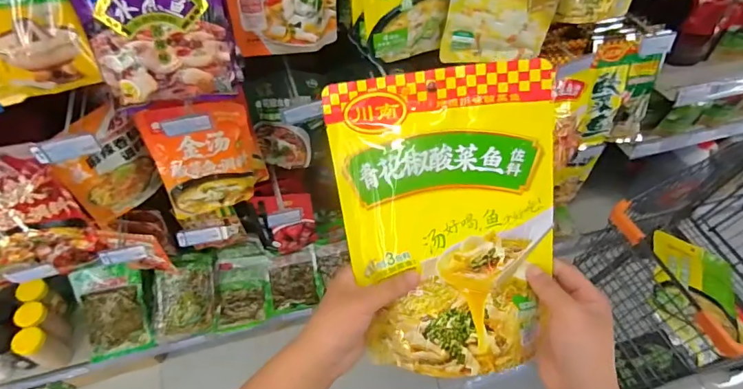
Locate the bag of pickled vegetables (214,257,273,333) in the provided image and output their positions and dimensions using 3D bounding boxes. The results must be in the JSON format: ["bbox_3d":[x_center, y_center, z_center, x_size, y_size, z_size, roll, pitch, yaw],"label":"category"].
[{"bbox_3d":[-0.389,0.300,1.360,0.161,0.042,0.207,-4,86,-10],"label":"bag of pickled vegetables"}]

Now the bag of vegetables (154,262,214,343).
[{"bbox_3d":[-0.546,0.308,1.291,0.159,0.043,0.218,-2,90,-7],"label":"bag of vegetables"}]

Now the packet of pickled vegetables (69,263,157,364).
[{"bbox_3d":[-0.731,0.328,1.271,0.167,0.026,0.258,-13,90,-8],"label":"packet of pickled vegetables"}]

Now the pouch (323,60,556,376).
[{"bbox_3d":[0.067,0.025,0.383,0.178,0.032,0.254,-8,95,5],"label":"pouch"}]

